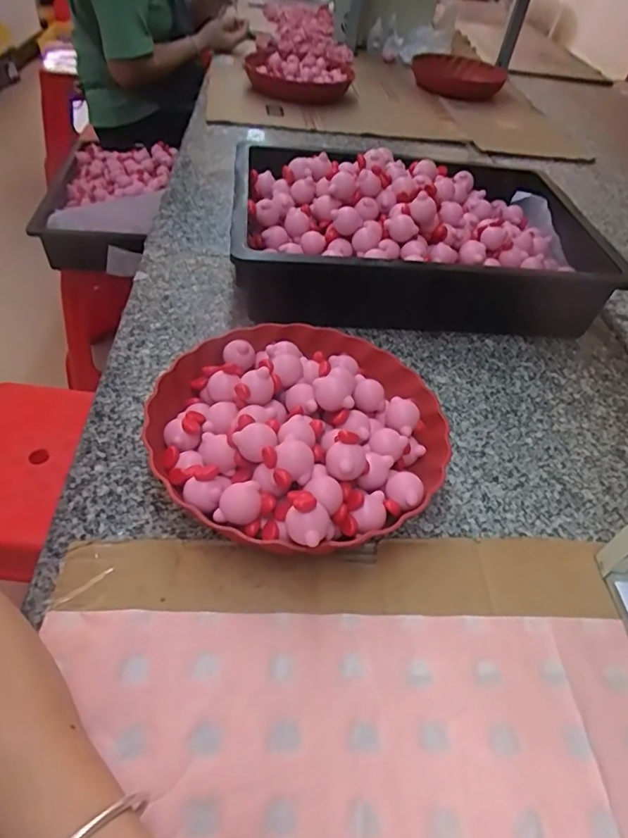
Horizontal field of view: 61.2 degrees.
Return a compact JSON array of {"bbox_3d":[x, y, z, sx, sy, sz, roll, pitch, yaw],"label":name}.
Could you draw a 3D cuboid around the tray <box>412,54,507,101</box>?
[{"bbox_3d":[0.362,-0.857,1.333,0.232,0.059,0.150,15,47,6],"label":"tray"}]

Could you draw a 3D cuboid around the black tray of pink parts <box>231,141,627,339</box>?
[{"bbox_3d":[0.121,-0.248,0.676,0.434,0.114,0.316,0,47,-7],"label":"black tray of pink parts"}]

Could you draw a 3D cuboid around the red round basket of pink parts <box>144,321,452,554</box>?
[{"bbox_3d":[-0.011,0.003,0.445,0.236,0.073,0.232,4,47,-4],"label":"red round basket of pink parts"}]

